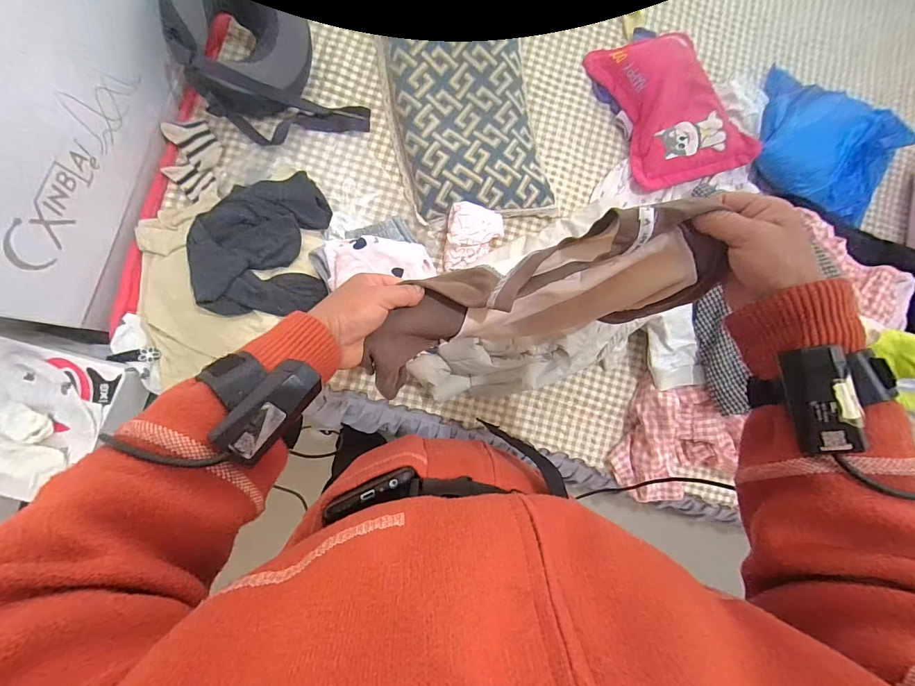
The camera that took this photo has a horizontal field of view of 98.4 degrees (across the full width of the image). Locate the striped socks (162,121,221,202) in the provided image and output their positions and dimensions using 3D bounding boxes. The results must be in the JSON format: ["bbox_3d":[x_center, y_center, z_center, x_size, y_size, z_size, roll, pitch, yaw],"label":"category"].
[{"bbox_3d":[-0.480,-0.332,0.714,0.097,0.029,0.151,1,86,-9],"label":"striped socks"}]

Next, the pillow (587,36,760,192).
[{"bbox_3d":[0.444,-0.496,0.836,0.228,0.094,0.334,-19,89,-10],"label":"pillow"}]

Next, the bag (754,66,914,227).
[{"bbox_3d":[0.836,-0.434,0.871,0.355,0.122,0.292,26,83,-6],"label":"bag"}]

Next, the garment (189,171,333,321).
[{"bbox_3d":[-0.333,-0.169,0.661,0.217,0.072,0.251,0,86,-9],"label":"garment"}]

